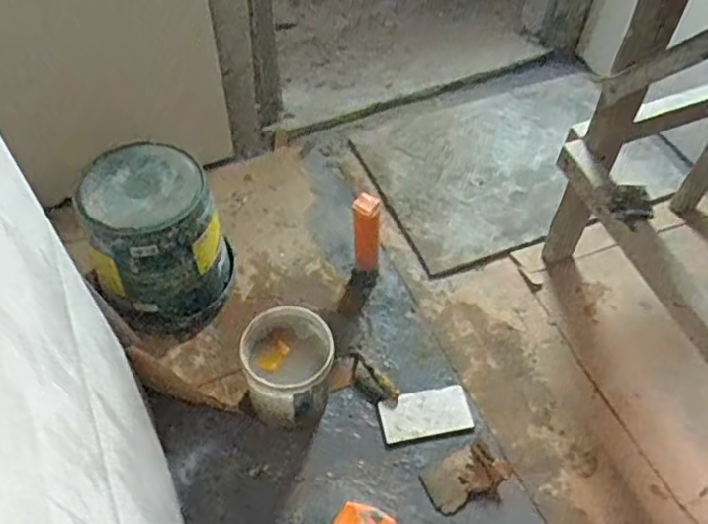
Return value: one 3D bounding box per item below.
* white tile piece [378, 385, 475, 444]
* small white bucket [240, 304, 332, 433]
[{"bbox_3d":[0.152,0.320,1.348,0.189,0.013,0.103,-7,54,-7],"label":"white tile piece"},{"bbox_3d":[-0.129,0.216,1.277,0.171,0.194,0.187,1,54,-1],"label":"small white bucket"}]

